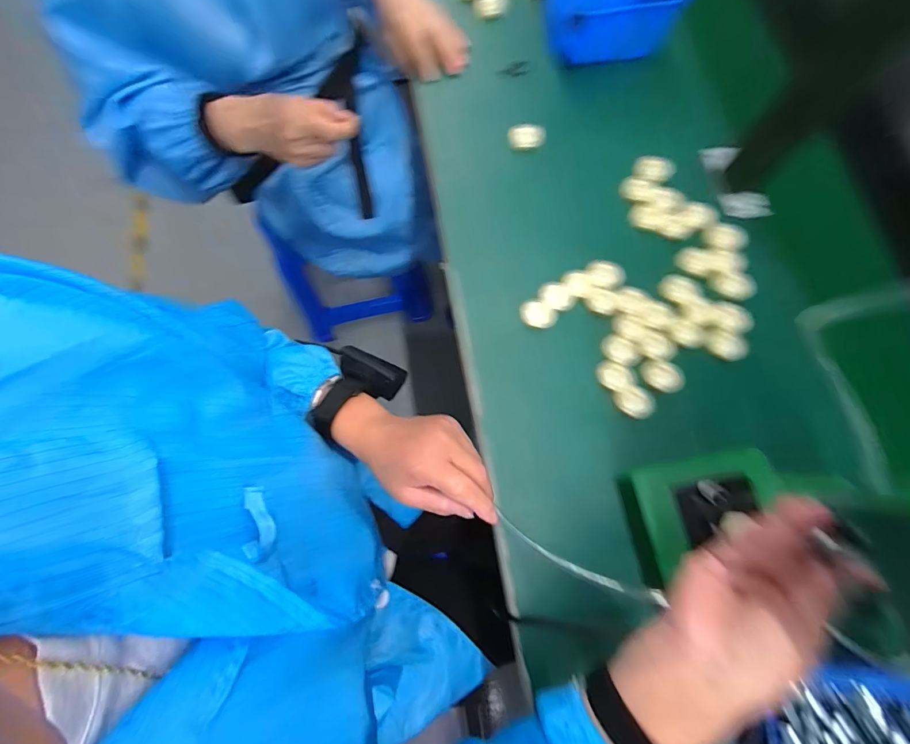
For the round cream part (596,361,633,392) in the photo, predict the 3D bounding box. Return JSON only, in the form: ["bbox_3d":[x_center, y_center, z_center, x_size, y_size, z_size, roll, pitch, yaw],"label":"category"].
[{"bbox_3d":[0.169,0.004,0.429,0.037,0.005,0.028,24,77,8],"label":"round cream part"}]

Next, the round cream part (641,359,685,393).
[{"bbox_3d":[0.219,0.004,0.429,0.043,0.006,0.033,18,76,6],"label":"round cream part"}]

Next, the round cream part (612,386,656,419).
[{"bbox_3d":[0.187,0.032,0.420,0.037,0.005,0.033,-18,75,-3],"label":"round cream part"}]

